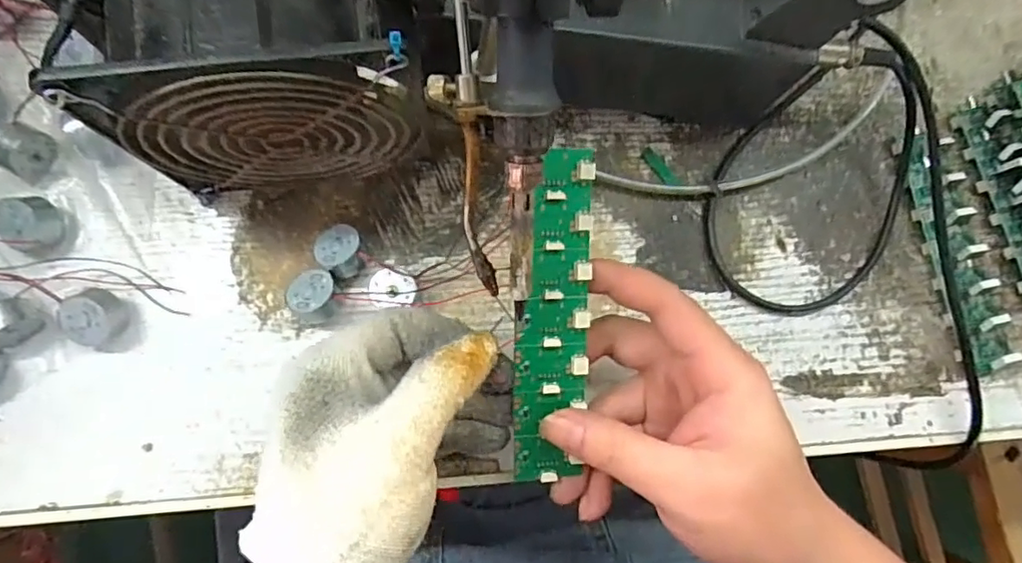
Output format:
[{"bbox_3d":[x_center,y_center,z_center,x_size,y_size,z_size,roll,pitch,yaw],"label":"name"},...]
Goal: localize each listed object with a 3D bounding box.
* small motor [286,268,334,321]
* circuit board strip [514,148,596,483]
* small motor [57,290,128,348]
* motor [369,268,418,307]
[{"bbox_3d":[-0.096,0.007,0.285,0.022,0.021,0.024,-3,83,-6],"label":"small motor"},{"bbox_3d":[0.018,0.017,0.239,0.030,0.006,0.136,4,99,-9],"label":"circuit board strip"},{"bbox_3d":[-0.194,0.017,0.272,0.025,0.017,0.024,1,83,-6],"label":"small motor"},{"bbox_3d":[-0.058,0.003,0.292,0.022,0.017,0.018,1,83,-6],"label":"motor"}]

